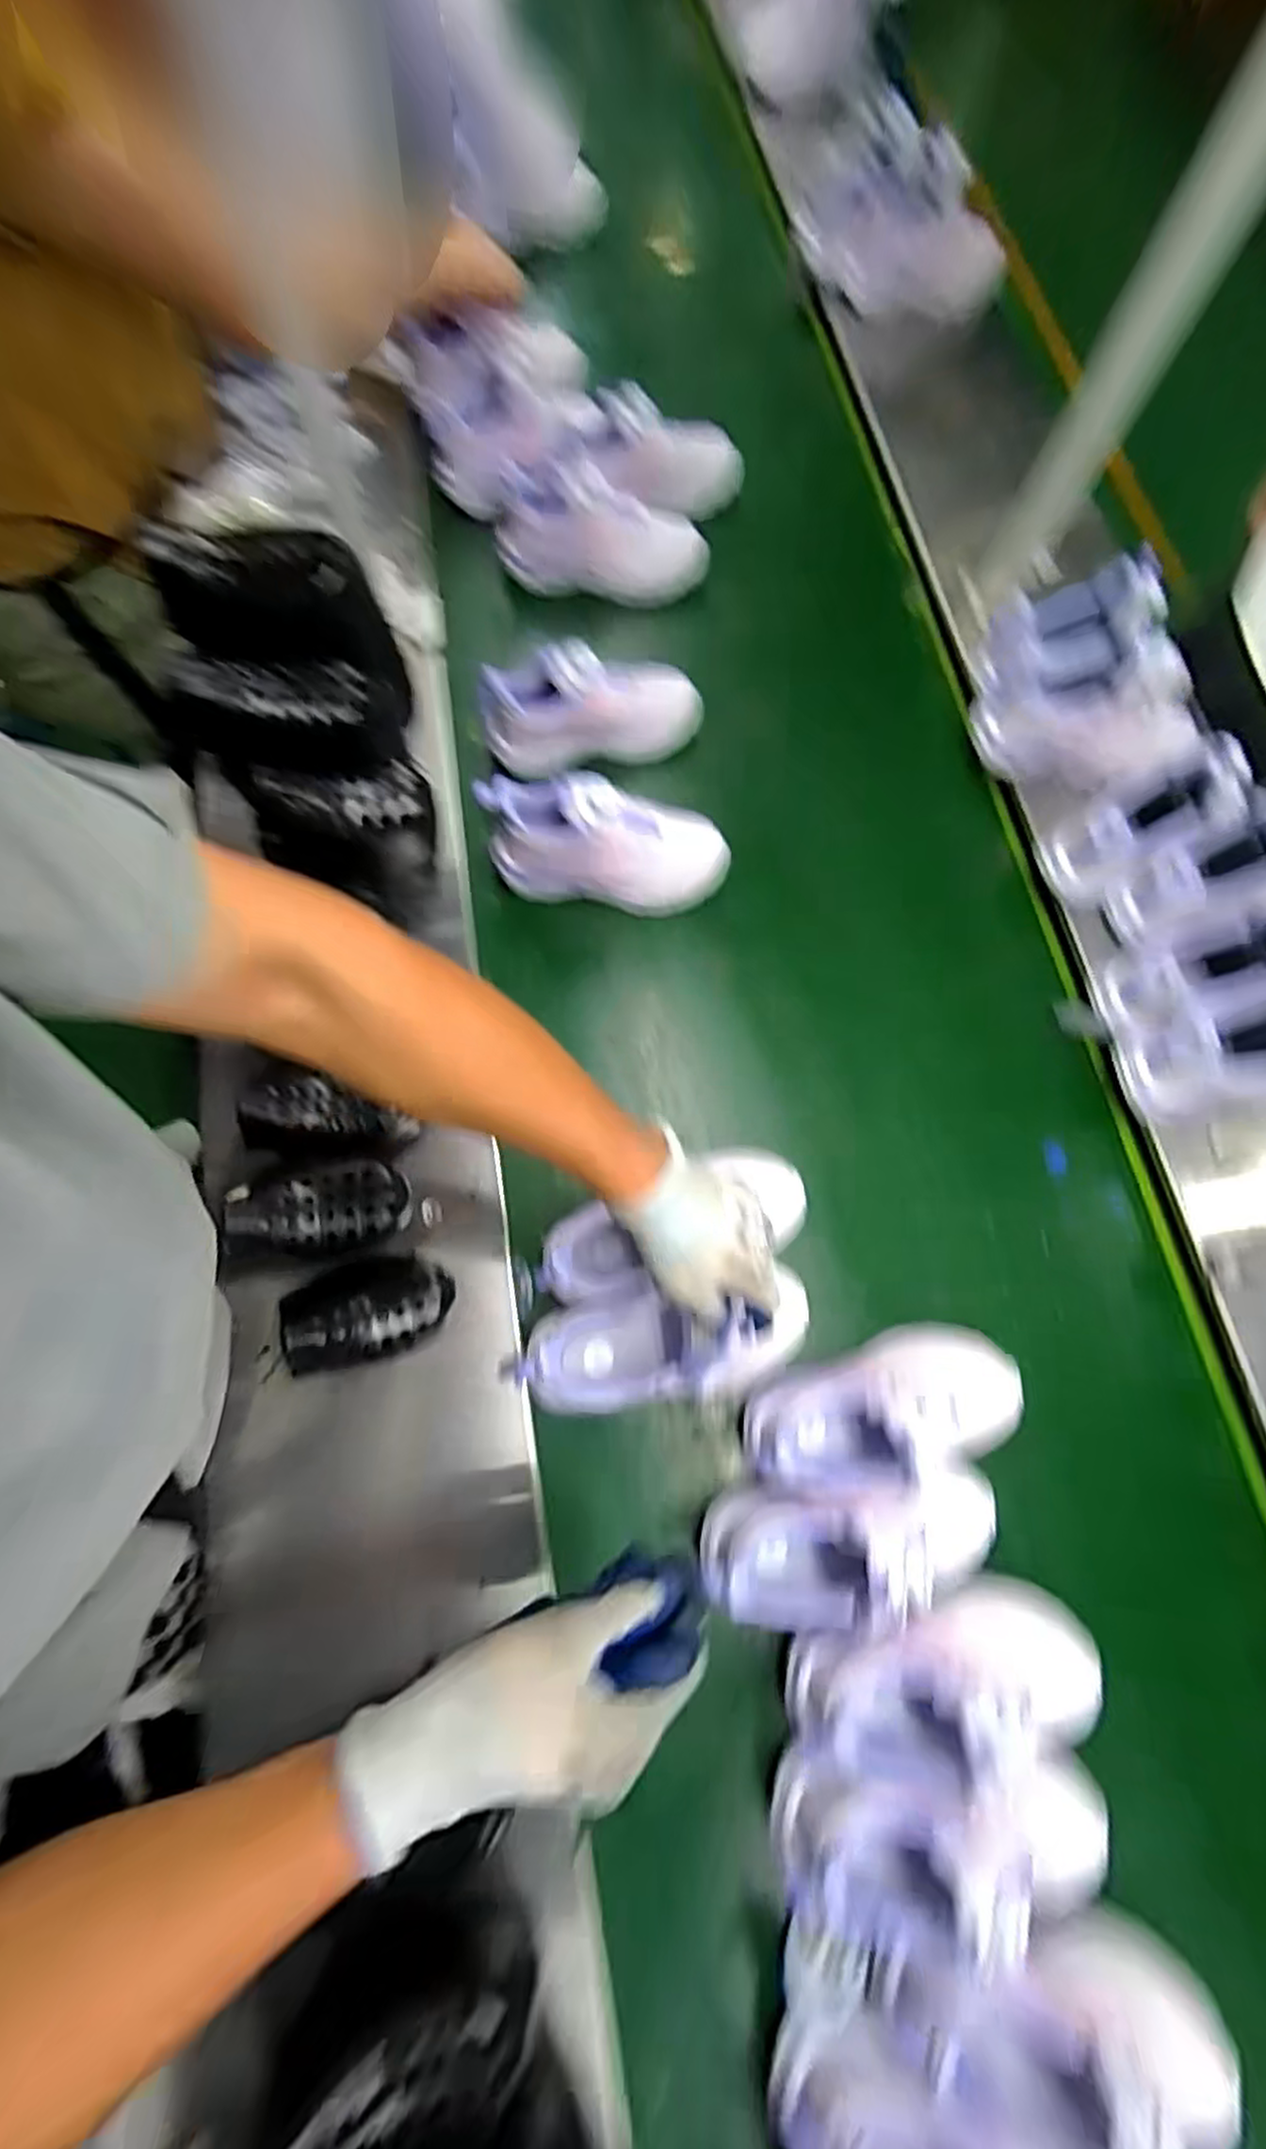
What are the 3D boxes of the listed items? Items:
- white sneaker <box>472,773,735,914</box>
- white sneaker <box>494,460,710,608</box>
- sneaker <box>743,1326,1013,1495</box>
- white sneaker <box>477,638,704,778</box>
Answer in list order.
[{"bbox_3d":[-0.022,-0.214,0.687,0.228,0.106,0.086,1,75,-2],"label":"white sneaker"},{"bbox_3d":[-0.037,-0.601,0.832,0.232,0.114,0.098,6,75,0],"label":"white sneaker"},{"bbox_3d":[0.196,0.245,0.543,0.223,0.095,0.095,-6,75,-3],"label":"sneaker"},{"bbox_3d":[-0.038,-0.366,0.749,0.221,0.119,0.081,-15,76,-6],"label":"white sneaker"}]

